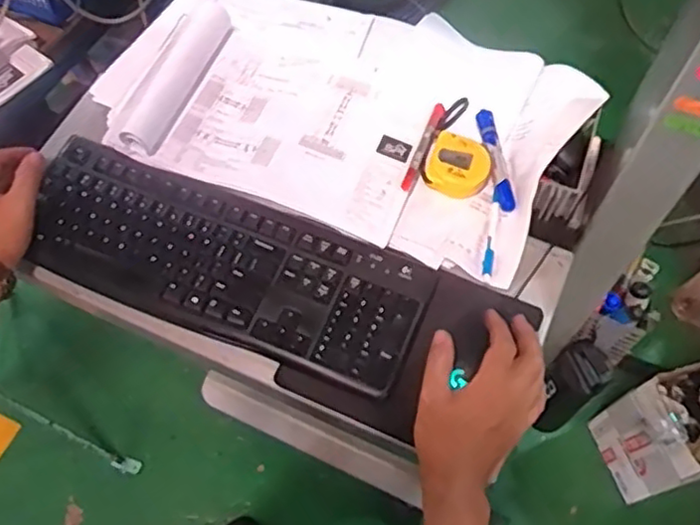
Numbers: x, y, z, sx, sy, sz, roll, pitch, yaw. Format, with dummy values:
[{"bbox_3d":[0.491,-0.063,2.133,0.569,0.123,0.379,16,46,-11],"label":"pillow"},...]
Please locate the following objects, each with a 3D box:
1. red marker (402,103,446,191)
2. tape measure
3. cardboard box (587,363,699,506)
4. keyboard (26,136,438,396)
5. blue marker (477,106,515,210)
[{"bbox_3d":[0.084,-0.129,0.715,0.015,0.013,0.125,20,64,10],"label":"red marker"},{"bbox_3d":[0.119,-0.106,0.718,0.071,0.022,0.066,28,66,13],"label":"tape measure"},{"bbox_3d":[0.736,0.359,1.423,0.309,0.334,0.210,-16,64,-9],"label":"cardboard box"},{"bbox_3d":[-0.140,-0.001,0.682,0.434,0.023,0.145,21,64,12],"label":"keyboard"},{"bbox_3d":[0.158,-0.114,0.710,0.020,0.014,0.128,-6,63,-4],"label":"blue marker"}]

